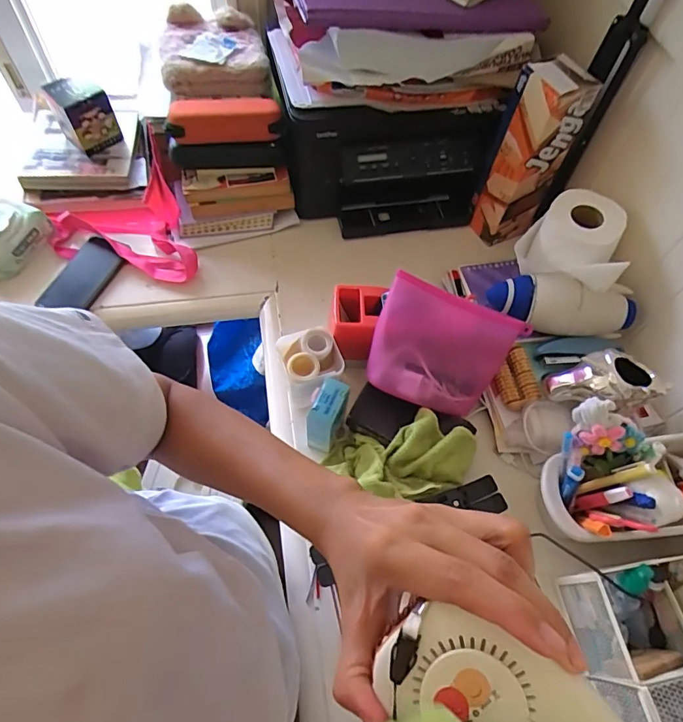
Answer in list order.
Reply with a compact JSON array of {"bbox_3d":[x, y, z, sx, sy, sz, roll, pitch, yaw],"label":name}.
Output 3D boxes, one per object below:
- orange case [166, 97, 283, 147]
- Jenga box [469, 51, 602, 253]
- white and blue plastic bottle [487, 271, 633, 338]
[{"bbox_3d":[-0.180,-0.372,0.705,0.168,0.046,0.064,-8,61,-9],"label":"orange case"},{"bbox_3d":[0.289,-0.315,0.723,0.086,0.266,0.085,-21,64,-16],"label":"Jenga box"},{"bbox_3d":[0.316,-0.085,0.646,0.197,0.061,0.078,1,60,-4],"label":"white and blue plastic bottle"}]

